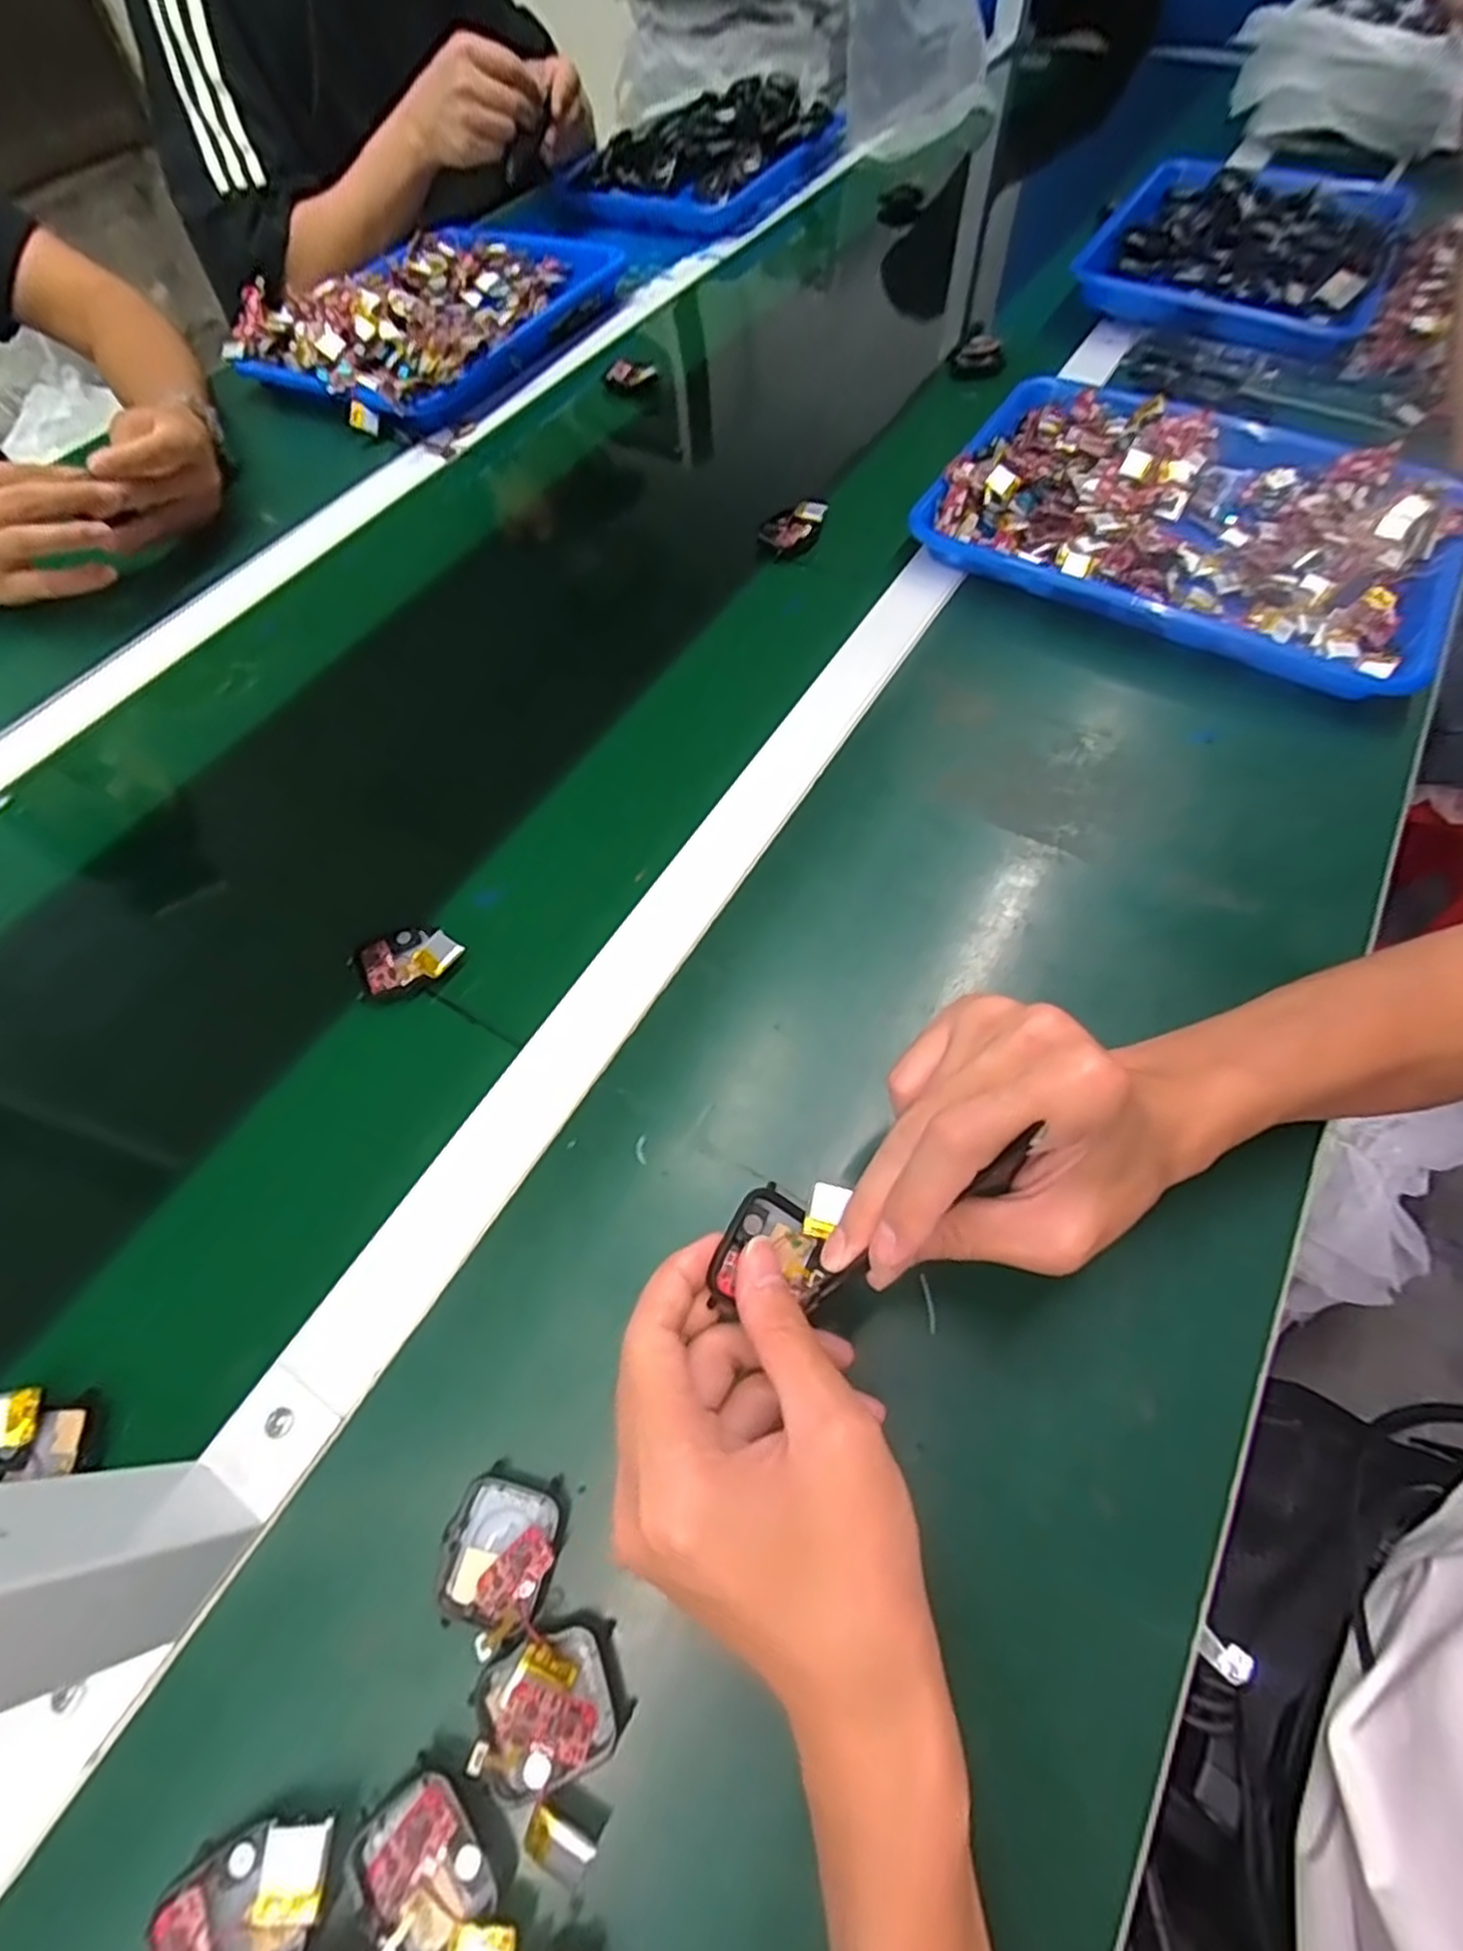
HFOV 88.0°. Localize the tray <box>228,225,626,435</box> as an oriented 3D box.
[{"bbox_3d":[-0.288,-0.642,0.721,0.249,0.055,0.344,20,64,15],"label":"tray"}]

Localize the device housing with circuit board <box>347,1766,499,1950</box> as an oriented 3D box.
[{"bbox_3d":[-0.094,0.275,0.235,0.036,0.013,0.040,-39,67,-16],"label":"device housing with circuit board"}]

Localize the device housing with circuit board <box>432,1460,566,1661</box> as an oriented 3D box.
[{"bbox_3d":[-0.084,0.207,0.272,0.038,0.016,0.048,19,65,12],"label":"device housing with circuit board"}]

